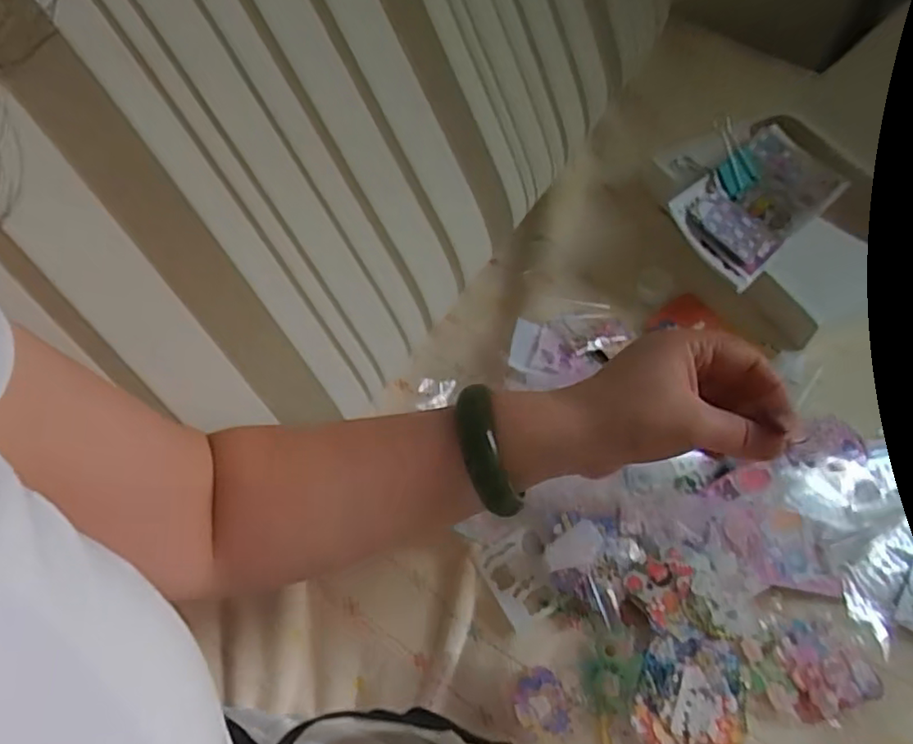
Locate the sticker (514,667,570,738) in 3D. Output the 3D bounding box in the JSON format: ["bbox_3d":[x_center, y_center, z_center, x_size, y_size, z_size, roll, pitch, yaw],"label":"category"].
[{"bbox_3d":[0.052,0.207,0.390,0.031,0.006,0.036,-8,62,-2],"label":"sticker"}]

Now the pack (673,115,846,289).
[{"bbox_3d":[0.255,-0.161,0.553,0.181,0.024,0.118,-39,79,-25],"label":"pack"}]

